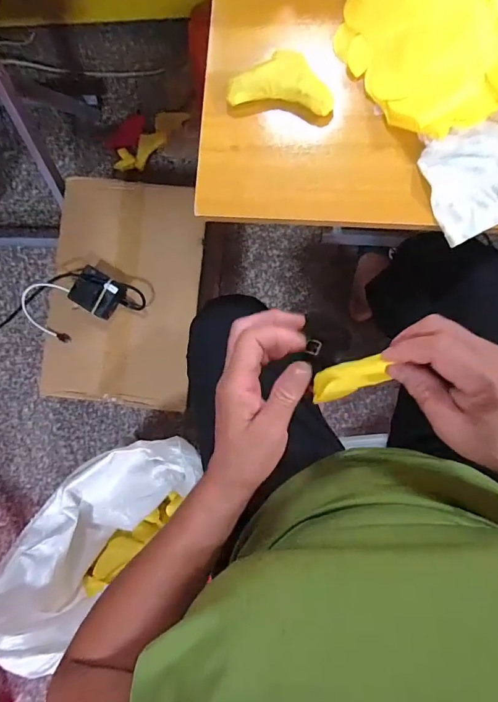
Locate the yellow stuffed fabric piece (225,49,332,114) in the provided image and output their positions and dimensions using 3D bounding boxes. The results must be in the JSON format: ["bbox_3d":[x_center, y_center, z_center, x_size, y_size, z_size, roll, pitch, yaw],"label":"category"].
[{"bbox_3d":[0.035,-0.275,0.412,0.104,0.019,0.060,11,87,6],"label":"yellow stuffed fabric piece"}]

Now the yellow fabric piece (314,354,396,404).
[{"bbox_3d":[0.075,0.021,0.310,0.061,0.013,0.024,-24,83,29],"label":"yellow fabric piece"}]

